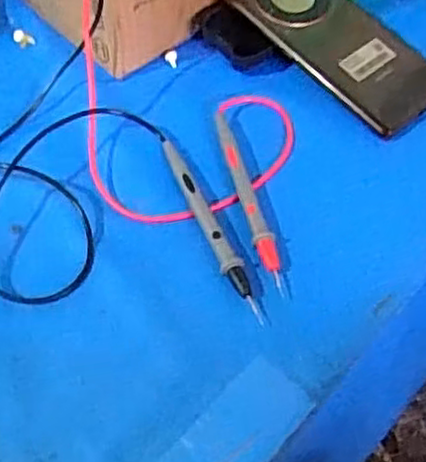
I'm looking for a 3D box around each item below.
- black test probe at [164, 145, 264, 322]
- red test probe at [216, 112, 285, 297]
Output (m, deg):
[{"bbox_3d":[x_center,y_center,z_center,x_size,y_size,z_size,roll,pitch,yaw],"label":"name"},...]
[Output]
[{"bbox_3d":[-0.003,-0.004,0.439,0.012,0.010,0.146,-20,53,-12],"label":"black test probe"},{"bbox_3d":[0.021,-0.023,0.452,0.013,0.014,0.138,-12,52,-6],"label":"red test probe"}]

